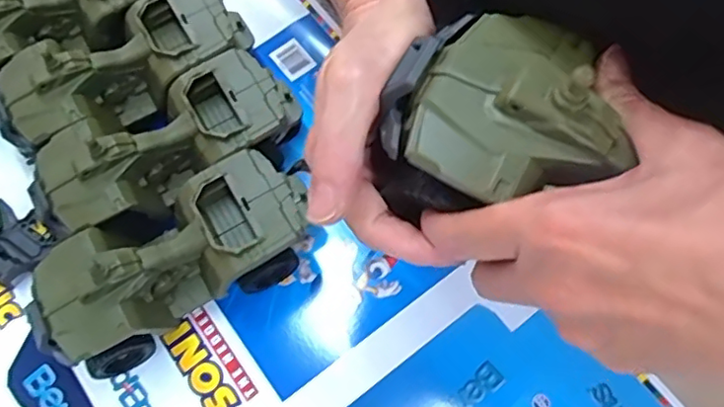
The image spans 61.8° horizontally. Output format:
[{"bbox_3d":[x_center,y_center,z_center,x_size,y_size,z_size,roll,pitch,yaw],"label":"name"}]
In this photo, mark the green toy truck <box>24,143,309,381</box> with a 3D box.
[{"bbox_3d":[-0.127,0.041,0.417,0.181,0.078,0.081,-31,71,-10],"label":"green toy truck"}]

